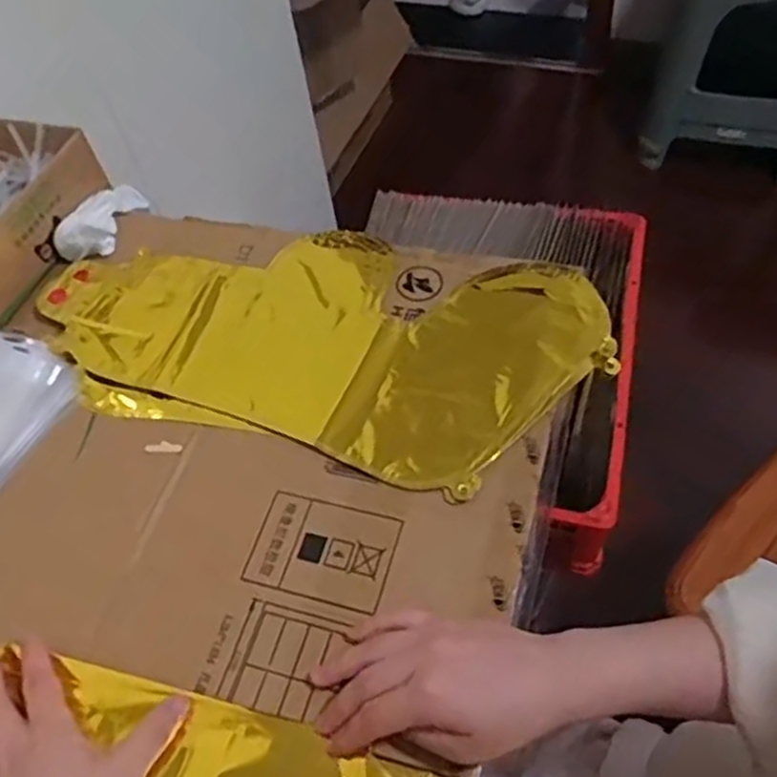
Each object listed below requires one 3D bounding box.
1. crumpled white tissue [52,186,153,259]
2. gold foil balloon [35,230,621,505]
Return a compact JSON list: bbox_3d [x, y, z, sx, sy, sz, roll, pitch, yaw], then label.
[{"bbox_3d":[-0.254,-0.155,0.678,0.039,0.034,0.100,11,44,13],"label":"crumpled white tissue"},{"bbox_3d":[-0.059,-0.045,0.580,0.422,0.013,0.206,12,57,14],"label":"gold foil balloon"}]

